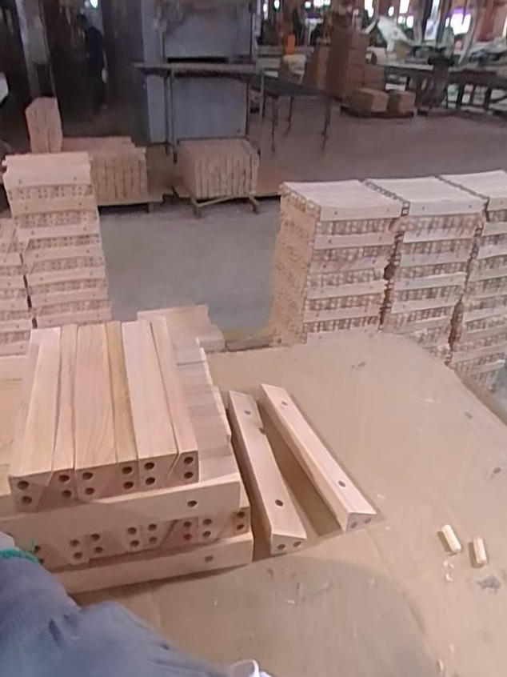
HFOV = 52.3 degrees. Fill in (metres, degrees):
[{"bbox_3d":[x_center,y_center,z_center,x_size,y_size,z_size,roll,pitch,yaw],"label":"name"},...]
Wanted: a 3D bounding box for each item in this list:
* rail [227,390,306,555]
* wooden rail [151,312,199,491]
[{"bbox_3d":[0.002,0.146,0.646,0.054,0.046,0.257,-6,32,-13],"label":"rail"},{"bbox_3d":[-0.091,0.049,0.566,0.029,0.039,0.262,-5,32,-11],"label":"wooden rail"}]

